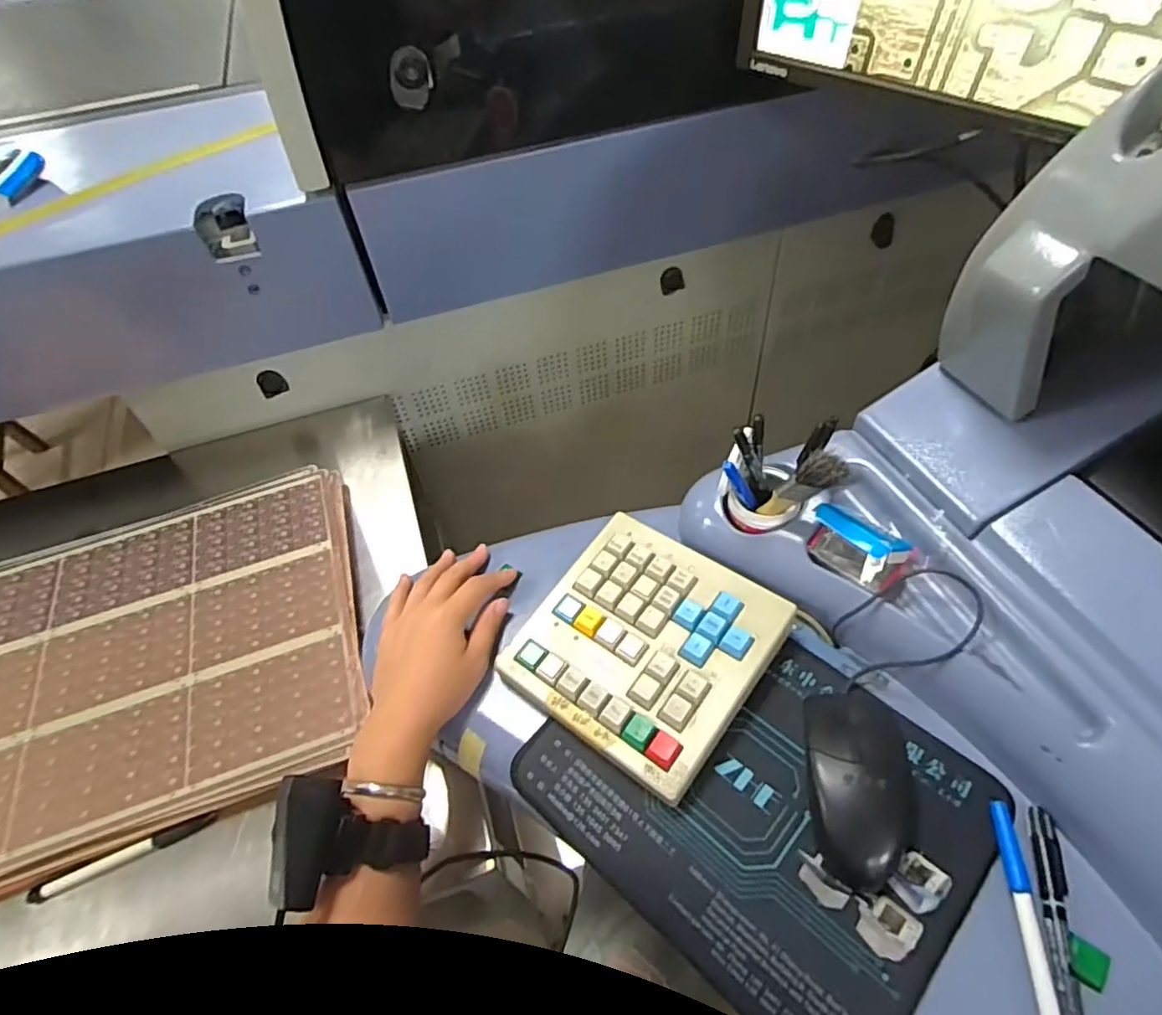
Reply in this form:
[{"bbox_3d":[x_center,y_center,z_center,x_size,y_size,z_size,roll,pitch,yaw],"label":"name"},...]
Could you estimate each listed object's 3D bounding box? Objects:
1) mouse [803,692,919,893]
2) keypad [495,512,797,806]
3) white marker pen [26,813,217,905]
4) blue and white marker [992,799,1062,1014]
[{"bbox_3d":[0.174,0.170,0.395,0.068,0.033,0.105,4,52,9],"label":"mouse"},{"bbox_3d":[0.044,0.094,0.462,0.159,0.030,0.159,30,60,26],"label":"keypad"},{"bbox_3d":[-0.373,0.285,0.528,0.137,0.012,0.012,-22,53,-12],"label":"white marker pen"},{"bbox_3d":[0.243,0.244,0.344,0.011,0.010,0.161,4,52,8],"label":"blue and white marker"}]

